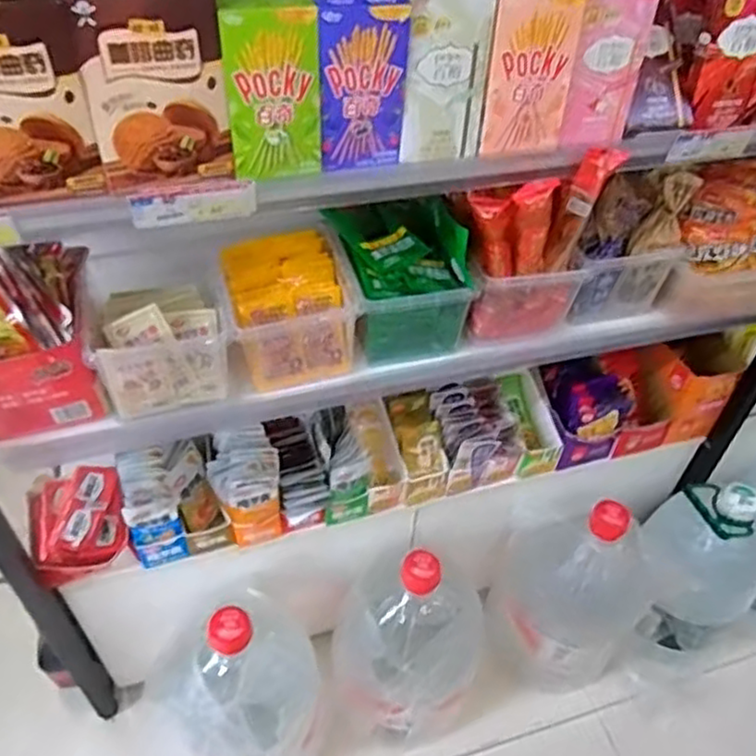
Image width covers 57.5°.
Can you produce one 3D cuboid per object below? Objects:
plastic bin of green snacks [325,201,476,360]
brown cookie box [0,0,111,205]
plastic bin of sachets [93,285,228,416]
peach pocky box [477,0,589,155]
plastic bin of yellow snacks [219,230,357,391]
[{"bbox_3d":[0.030,-0.130,0.916,0.149,0.156,0.184,-10,47,-12],"label":"plastic bin of green snacks"},{"bbox_3d":[-0.306,-0.243,0.577,0.115,0.161,0.081,-15,48,-17],"label":"brown cookie box"},{"bbox_3d":[-0.269,-0.056,0.852,0.144,0.096,0.170,-13,48,-15],"label":"plastic bin of sachets"},{"bbox_3d":[0.148,-0.292,0.668,0.088,0.144,0.014,-10,47,-13],"label":"peach pocky box"},{"bbox_3d":[-0.123,-0.089,0.898,0.151,0.113,0.170,-13,48,-15],"label":"plastic bin of yellow snacks"}]

